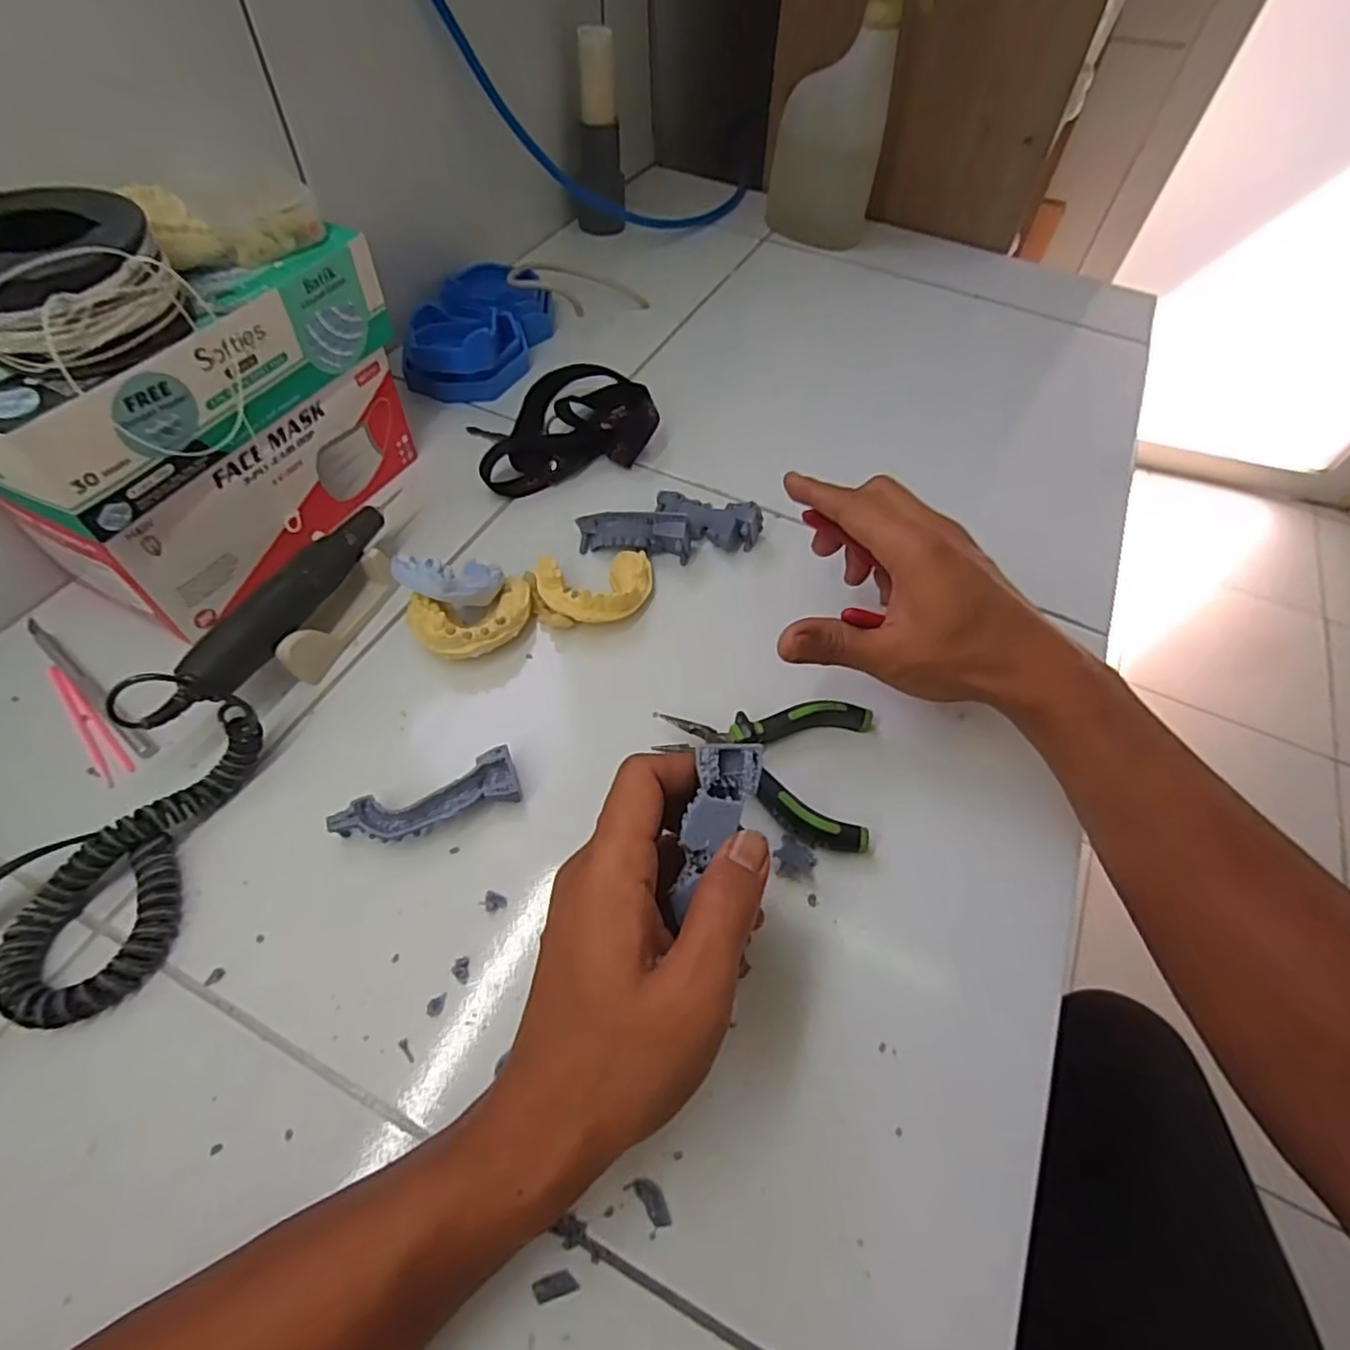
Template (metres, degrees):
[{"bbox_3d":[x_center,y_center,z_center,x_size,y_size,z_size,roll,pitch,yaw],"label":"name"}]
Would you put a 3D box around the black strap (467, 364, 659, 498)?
[{"bbox_3d":[-0.086,-0.194,0.509,0.133,0.032,0.110,-15,58,-13],"label":"black strap"}]

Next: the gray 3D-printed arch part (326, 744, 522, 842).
[{"bbox_3d":[-0.122,0.063,0.333,0.087,0.017,0.027,-15,58,-13],"label":"gray 3D-printed arch part"}]

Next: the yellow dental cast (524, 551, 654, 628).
[{"bbox_3d":[-0.050,-0.054,0.417,0.077,0.028,0.052,-13,57,-12],"label":"yellow dental cast"}]

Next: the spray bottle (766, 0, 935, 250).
[{"bbox_3d":[0.166,-0.565,0.653,0.106,0.231,0.074,27,58,15],"label":"spray bottle"}]

